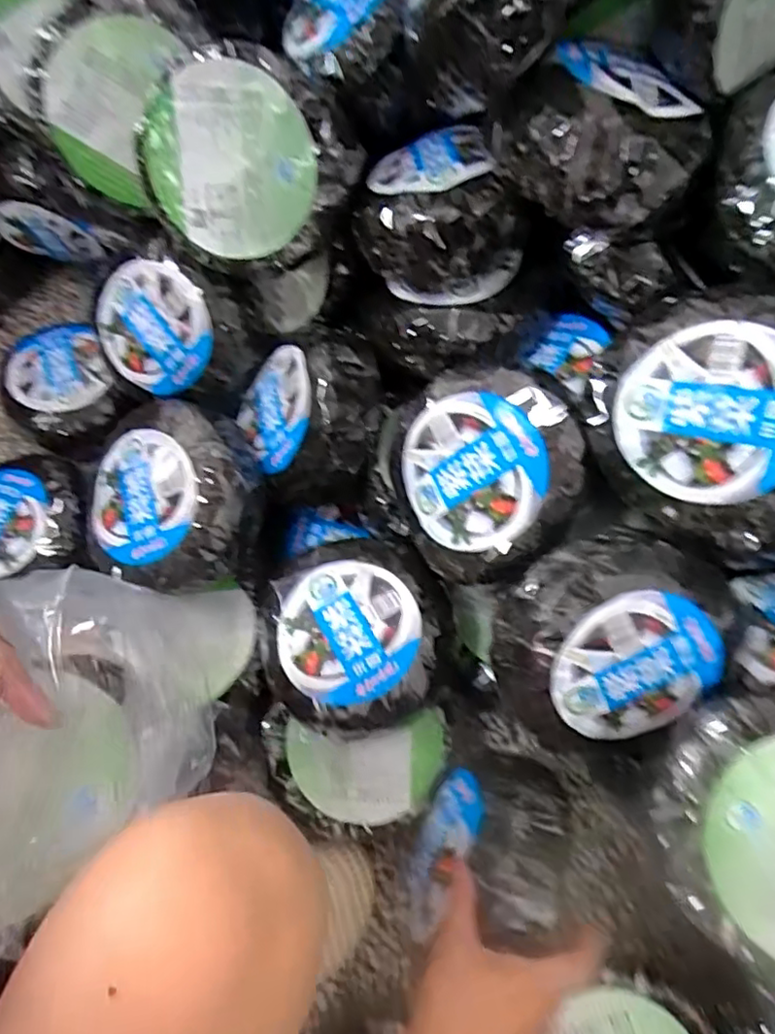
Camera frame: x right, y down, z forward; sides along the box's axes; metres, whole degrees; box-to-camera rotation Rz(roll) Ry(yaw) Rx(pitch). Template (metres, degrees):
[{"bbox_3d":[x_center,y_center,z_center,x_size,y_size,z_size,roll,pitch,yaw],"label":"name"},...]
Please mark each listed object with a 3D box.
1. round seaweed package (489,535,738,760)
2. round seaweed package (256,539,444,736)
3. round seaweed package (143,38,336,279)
[{"bbox_3d":[0.181,0.105,0.517,0.183,0.079,0.175,-1,108,-3],"label":"round seaweed package"},{"bbox_3d":[-0.036,0.108,0.589,0.162,0.043,0.172,-17,67,-5],"label":"round seaweed package"},{"bbox_3d":[-0.133,-0.313,0.564,0.174,0.170,0.054,-22,38,32],"label":"round seaweed package"}]

